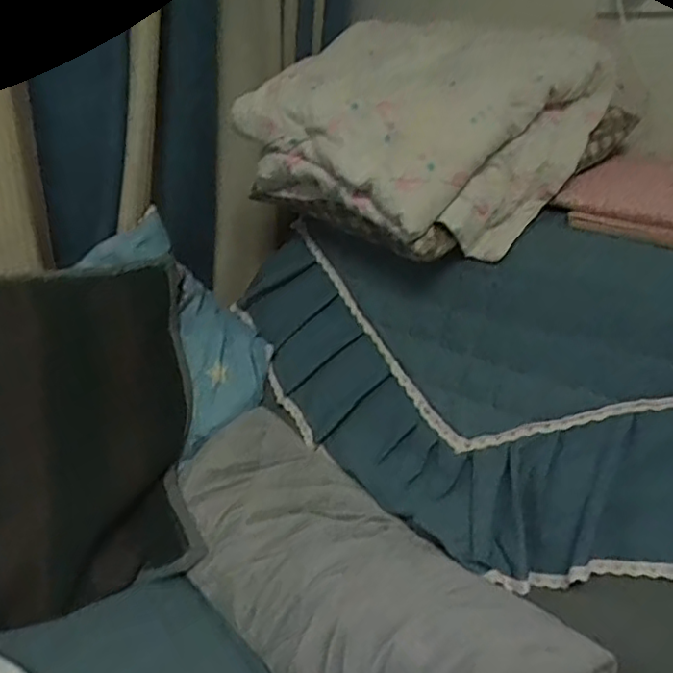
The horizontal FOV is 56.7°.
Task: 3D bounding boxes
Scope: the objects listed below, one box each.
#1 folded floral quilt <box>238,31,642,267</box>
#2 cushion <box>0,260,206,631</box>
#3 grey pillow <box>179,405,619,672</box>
[{"bbox_3d":[0.113,-0.263,0.782,0.375,0.145,0.327,37,75,25],"label":"folded floral quilt"},{"bbox_3d":[-0.370,0.106,0.713,0.420,0.410,0.119,0,-13,-36],"label":"cushion"},{"bbox_3d":[0.007,0.274,0.688,0.182,0.126,0.534,-12,28,-40],"label":"grey pillow"}]

